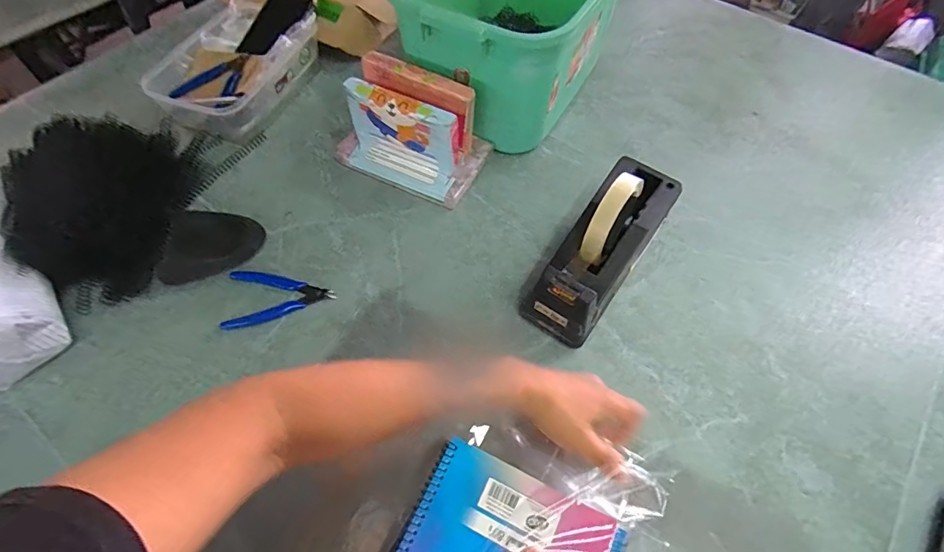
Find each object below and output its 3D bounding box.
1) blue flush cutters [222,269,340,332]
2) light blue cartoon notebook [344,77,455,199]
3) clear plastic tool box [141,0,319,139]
[{"bbox_3d":[-0.221,0.023,0.537,0.119,0.016,0.068,-5,60,-4],"label":"blue flush cutters"},{"bbox_3d":[-0.091,-0.170,0.585,0.147,0.116,0.026,26,51,14],"label":"light blue cartoon notebook"},{"bbox_3d":[-0.345,-0.321,0.693,0.177,0.072,0.256,17,61,9],"label":"clear plastic tool box"}]

